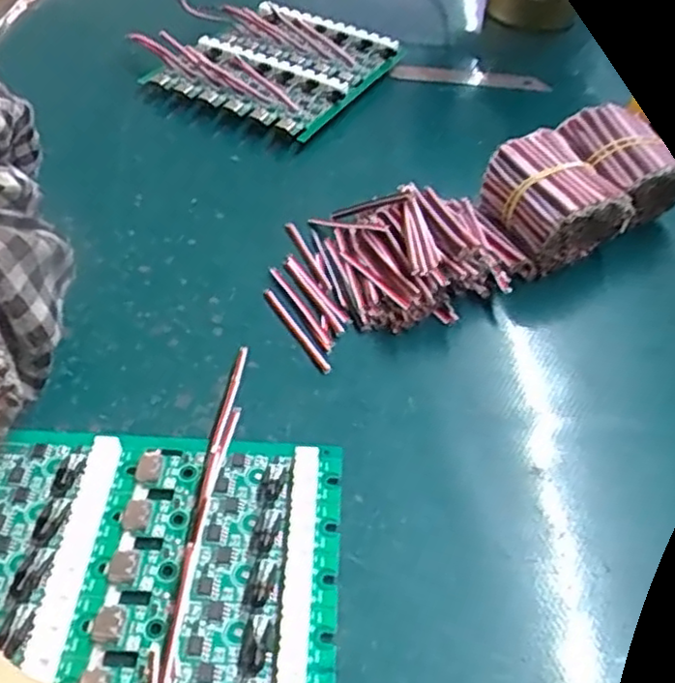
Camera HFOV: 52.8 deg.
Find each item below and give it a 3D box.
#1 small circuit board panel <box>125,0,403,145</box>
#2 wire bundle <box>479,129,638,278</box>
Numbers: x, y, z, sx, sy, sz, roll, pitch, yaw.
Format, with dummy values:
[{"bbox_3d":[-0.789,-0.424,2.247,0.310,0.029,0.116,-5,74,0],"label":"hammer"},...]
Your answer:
[{"bbox_3d":[-0.043,-0.160,0.393,0.126,0.025,0.102,23,50,17],"label":"small circuit board panel"},{"bbox_3d":[0.091,-0.058,0.287,0.044,0.041,0.045,-13,49,-16],"label":"wire bundle"}]

